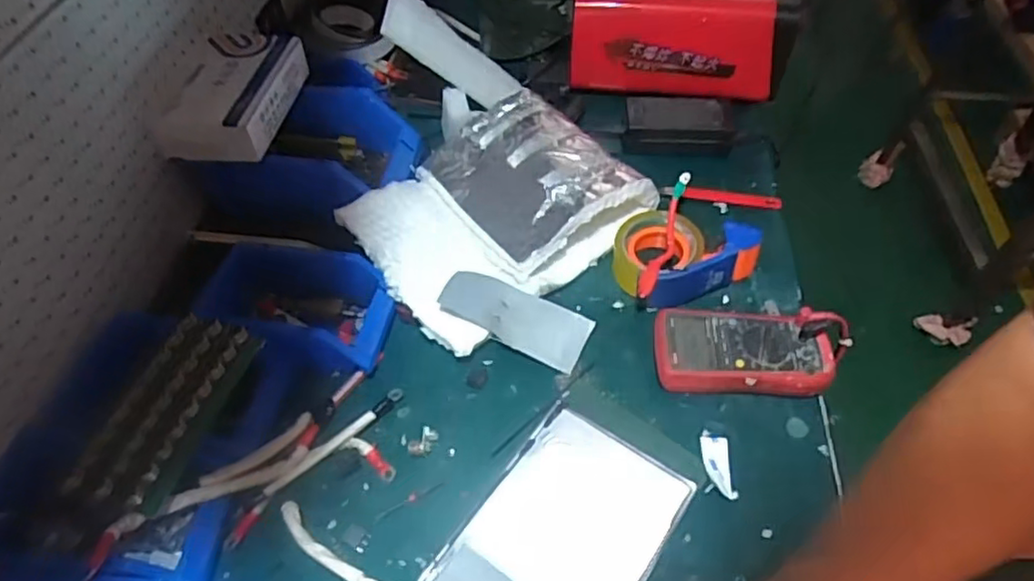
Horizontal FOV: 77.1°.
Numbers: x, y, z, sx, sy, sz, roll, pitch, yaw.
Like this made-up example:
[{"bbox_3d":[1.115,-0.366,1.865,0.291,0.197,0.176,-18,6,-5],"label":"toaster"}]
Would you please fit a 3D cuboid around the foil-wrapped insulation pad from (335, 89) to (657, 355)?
[{"bbox_3d":[-0.023,-0.110,0.770,0.327,0.063,0.251,-34,59,-24],"label":"foil-wrapped insulation pad"}]

